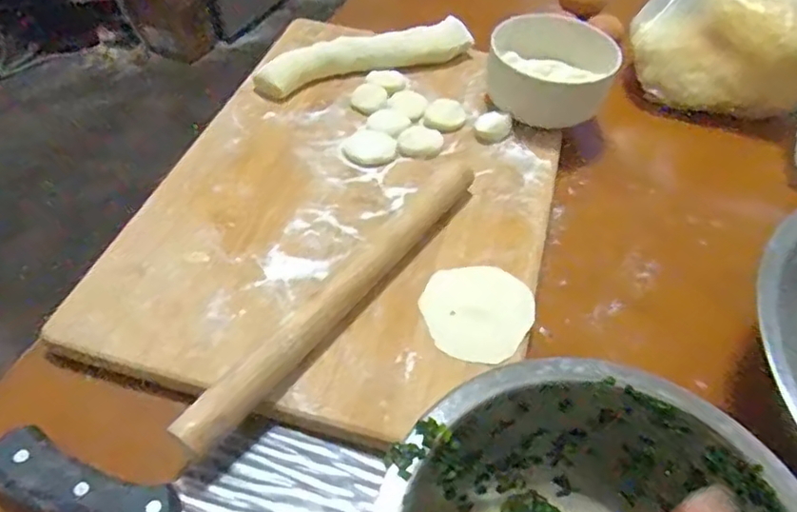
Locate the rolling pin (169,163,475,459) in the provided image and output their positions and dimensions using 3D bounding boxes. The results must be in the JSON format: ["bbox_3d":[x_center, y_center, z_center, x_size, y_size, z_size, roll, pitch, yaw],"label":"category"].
[{"bbox_3d":[-0.032,0.019,0.386,0.023,0.028,0.266,29,56,23],"label":"rolling pin"}]

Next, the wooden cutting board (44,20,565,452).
[{"bbox_3d":[-0.030,-0.046,0.466,0.286,0.041,0.374,14,51,12],"label":"wooden cutting board"}]

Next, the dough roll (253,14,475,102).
[{"bbox_3d":[-0.031,-0.183,0.554,0.201,0.028,0.036,-18,52,-14],"label":"dough roll"}]

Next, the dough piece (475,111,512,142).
[{"bbox_3d":[0.080,-0.109,0.506,0.029,0.014,0.023,4,50,4],"label":"dough piece"}]

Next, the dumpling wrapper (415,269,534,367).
[{"bbox_3d":[0.051,0.036,0.394,0.071,0.004,0.072,2,53,-3],"label":"dumpling wrapper"}]

